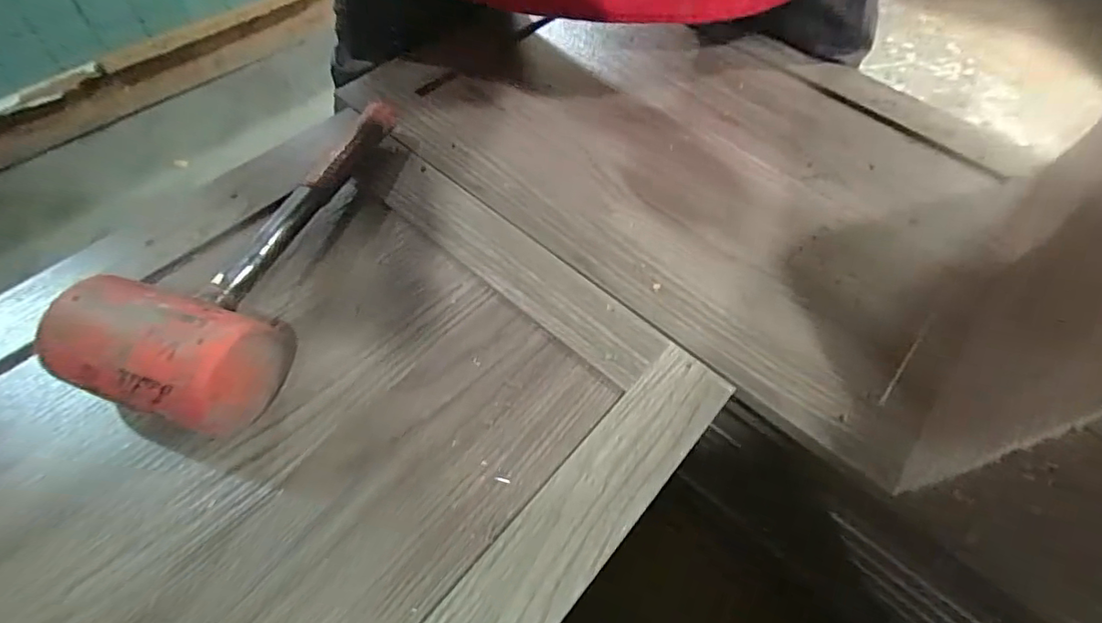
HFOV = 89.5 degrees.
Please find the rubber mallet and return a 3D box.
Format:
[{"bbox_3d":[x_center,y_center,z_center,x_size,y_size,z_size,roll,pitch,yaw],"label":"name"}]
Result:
[{"bbox_3d":[-0.194,-0.061,0.371,0.108,0.069,0.284,11,57,4],"label":"rubber mallet"}]

